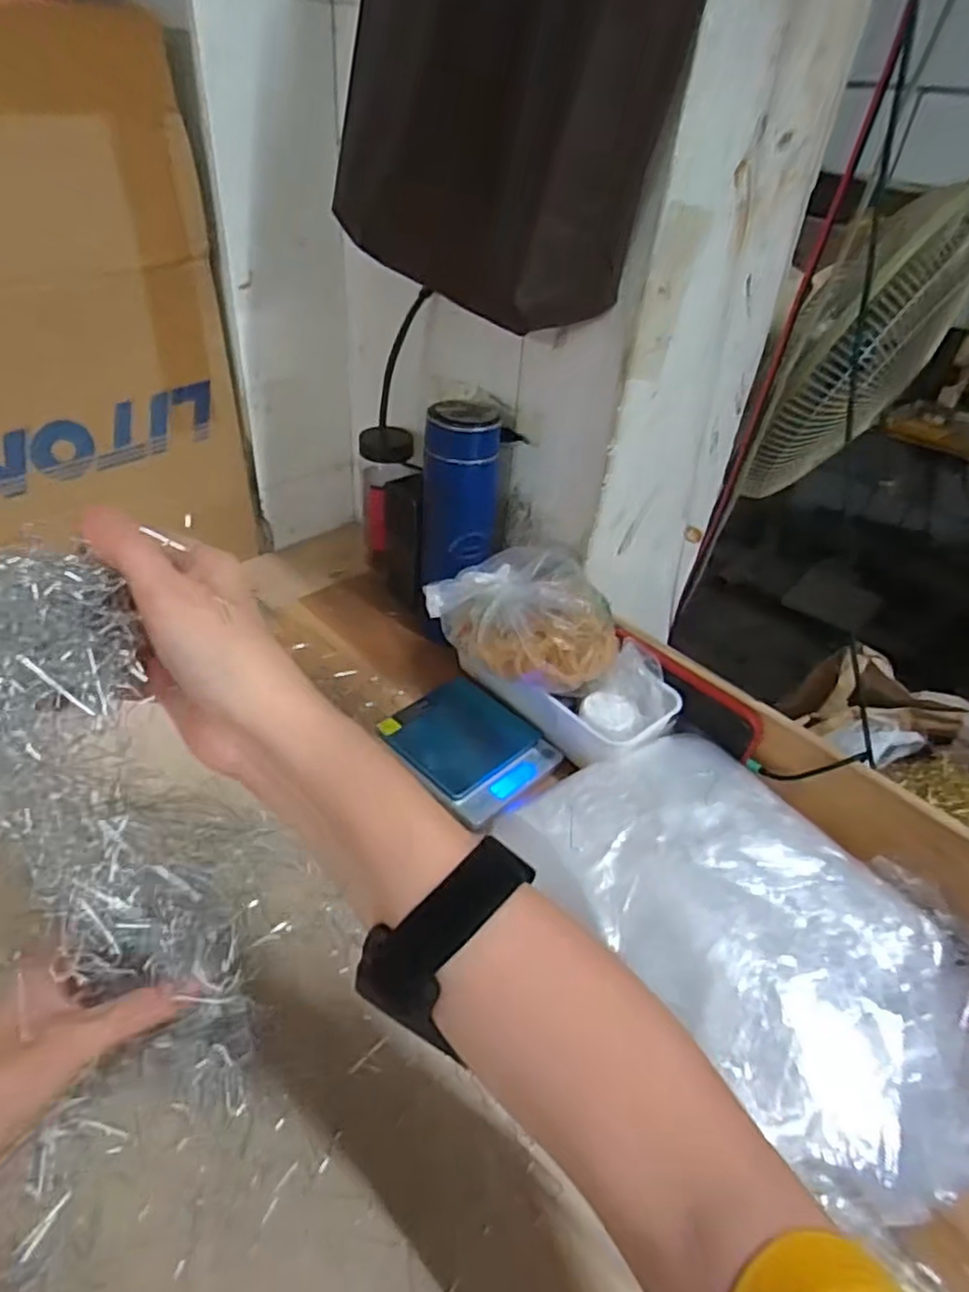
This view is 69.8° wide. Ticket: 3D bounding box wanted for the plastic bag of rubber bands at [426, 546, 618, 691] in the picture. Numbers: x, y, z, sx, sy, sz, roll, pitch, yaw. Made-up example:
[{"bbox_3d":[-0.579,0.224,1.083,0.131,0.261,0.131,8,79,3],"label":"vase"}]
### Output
[{"bbox_3d":[0.033,-0.034,0.579,0.150,0.068,0.123,5,39,0],"label":"plastic bag of rubber bands"}]

